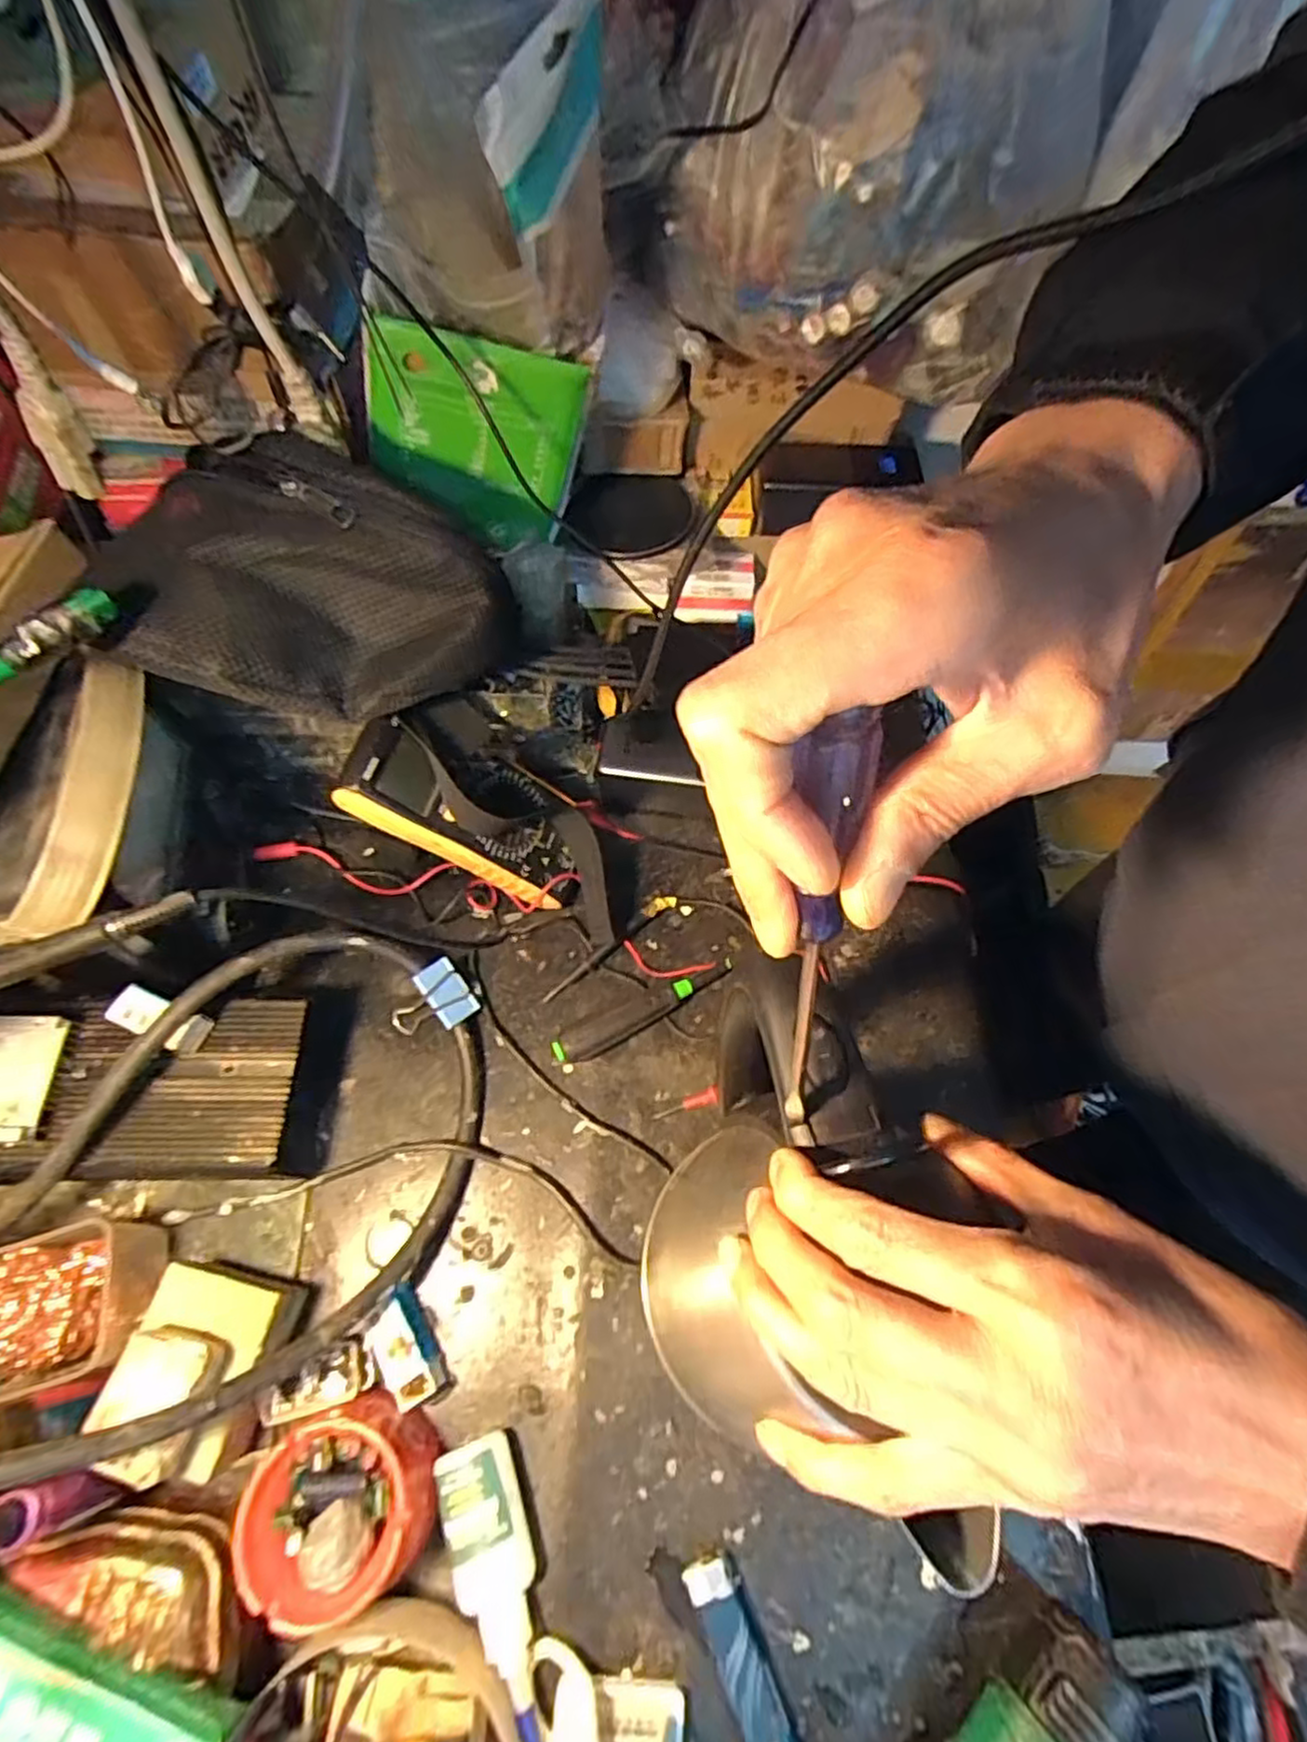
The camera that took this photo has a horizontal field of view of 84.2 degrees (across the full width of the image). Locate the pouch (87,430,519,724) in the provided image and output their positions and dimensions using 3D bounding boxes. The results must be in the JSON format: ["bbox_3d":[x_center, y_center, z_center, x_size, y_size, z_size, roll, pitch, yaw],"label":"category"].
[{"bbox_3d":[-0.178,-0.148,0.398,0.184,0.083,0.132,8,63,3],"label":"pouch"}]

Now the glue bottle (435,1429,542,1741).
[{"bbox_3d":[-0.073,0.348,0.348,0.037,0.019,0.122,-19,65,-11],"label":"glue bottle"}]

